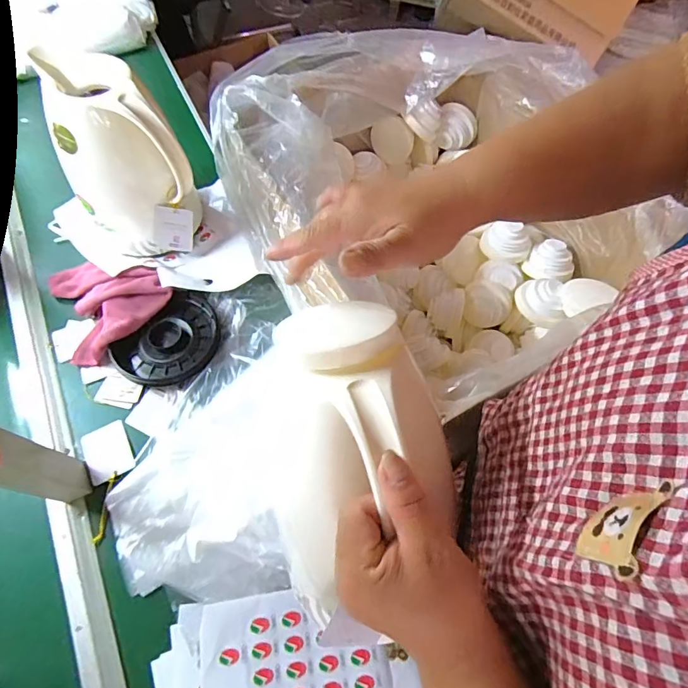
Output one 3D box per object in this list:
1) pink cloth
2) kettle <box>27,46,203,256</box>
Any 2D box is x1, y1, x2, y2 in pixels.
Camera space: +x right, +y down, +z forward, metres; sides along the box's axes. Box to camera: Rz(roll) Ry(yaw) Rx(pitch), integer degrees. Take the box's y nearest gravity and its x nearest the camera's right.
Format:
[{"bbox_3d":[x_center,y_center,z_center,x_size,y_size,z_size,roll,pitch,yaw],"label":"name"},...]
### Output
[{"bbox_3d":[-0.338,-0.069,0.623,0.147,0.037,0.164,-38,69,-14],"label":"pink cloth"},{"bbox_3d":[-0.295,-0.232,0.587,0.134,0.234,0.160,-37,69,-14],"label":"kettle"}]

